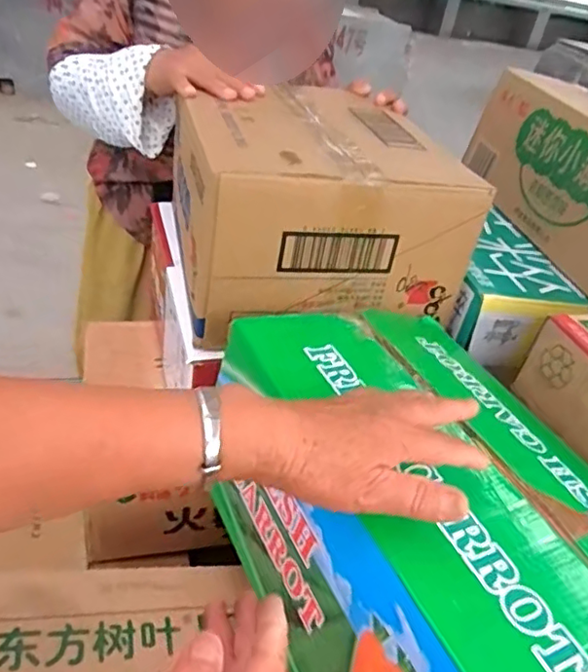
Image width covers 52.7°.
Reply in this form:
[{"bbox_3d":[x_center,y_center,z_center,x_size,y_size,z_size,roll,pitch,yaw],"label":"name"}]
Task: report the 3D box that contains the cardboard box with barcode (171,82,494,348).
[{"bbox_3d":[0.020,-0.158,0.693,0.302,0.171,0.285,-4,40,-13],"label":"cardboard box with barcode"}]

